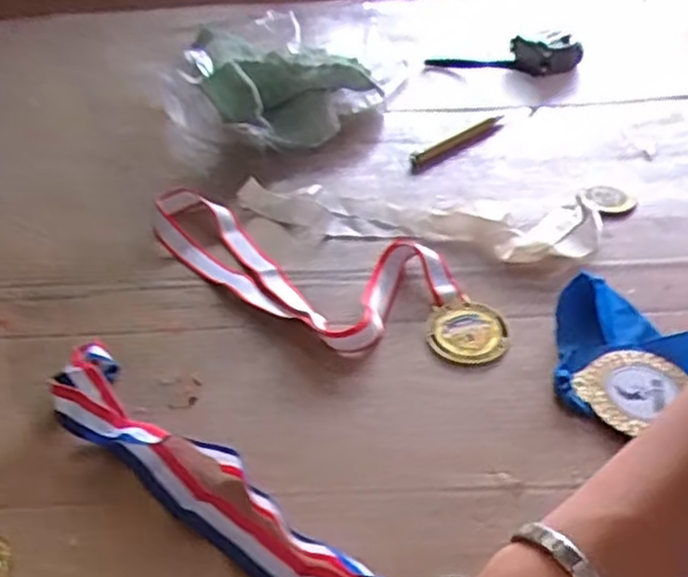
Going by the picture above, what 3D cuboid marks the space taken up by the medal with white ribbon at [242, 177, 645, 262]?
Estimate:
[{"bbox_3d":[0.076,-0.074,0.638,0.321,0.017,0.113,9,44,13],"label":"medal with white ribbon"}]

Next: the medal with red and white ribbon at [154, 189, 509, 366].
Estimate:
[{"bbox_3d":[-0.024,-0.020,0.587,0.314,0.021,0.115,29,51,30],"label":"medal with red and white ribbon"}]

